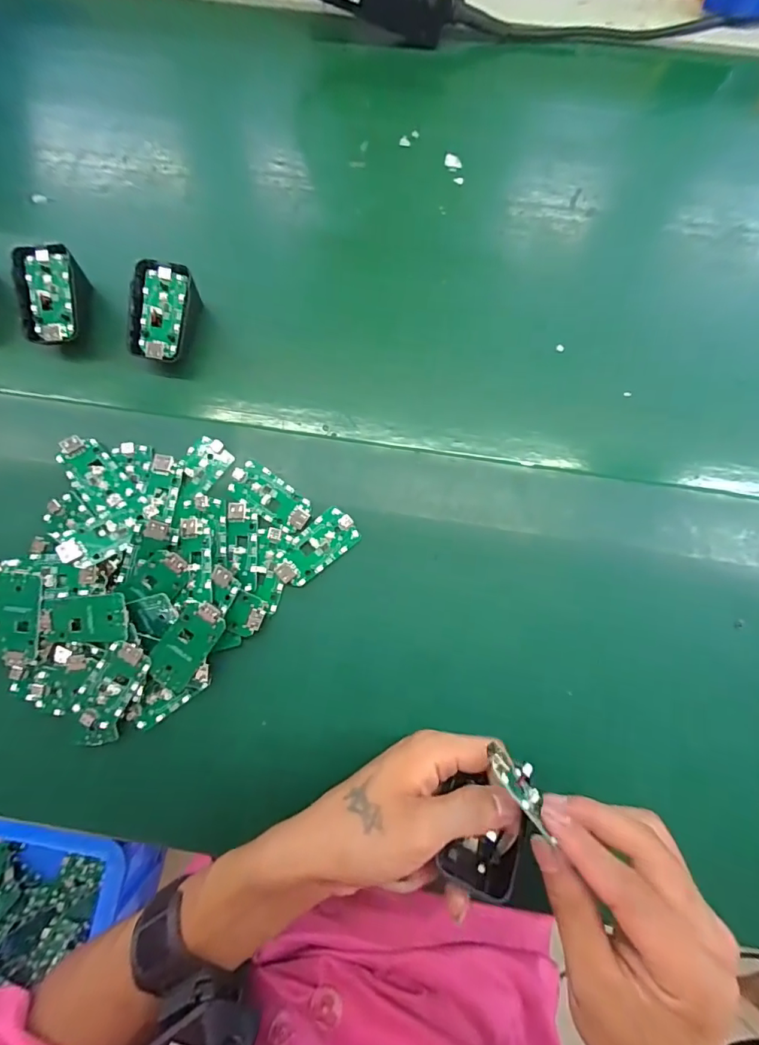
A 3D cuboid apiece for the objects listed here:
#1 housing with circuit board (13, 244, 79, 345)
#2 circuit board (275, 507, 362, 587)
[{"bbox_3d":[-0.252,-0.172,0.358,0.036,0.028,0.070,0,96,-5],"label":"housing with circuit board"},{"bbox_3d":[-0.045,0.018,0.332,0.063,0.004,0.031,-39,82,-6],"label":"circuit board"}]

